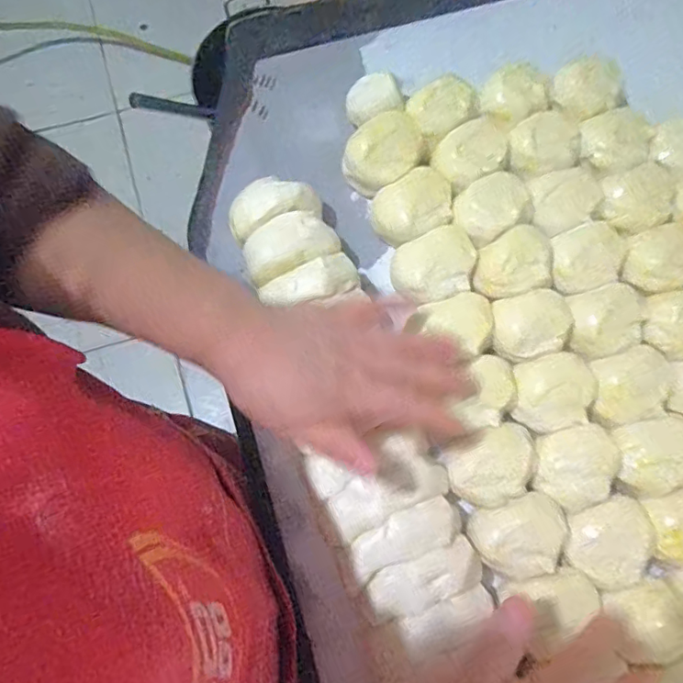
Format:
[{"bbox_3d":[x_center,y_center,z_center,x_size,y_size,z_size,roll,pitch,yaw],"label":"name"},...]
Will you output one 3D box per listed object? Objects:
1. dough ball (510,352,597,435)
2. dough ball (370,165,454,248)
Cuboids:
[{"bbox_3d":[0.146,0.034,0.366,0.053,0.025,0.049,0,77,0],"label":"dough ball"},{"bbox_3d":[0.056,-0.102,0.409,0.061,0.028,0.051,-28,79,-6],"label":"dough ball"}]

